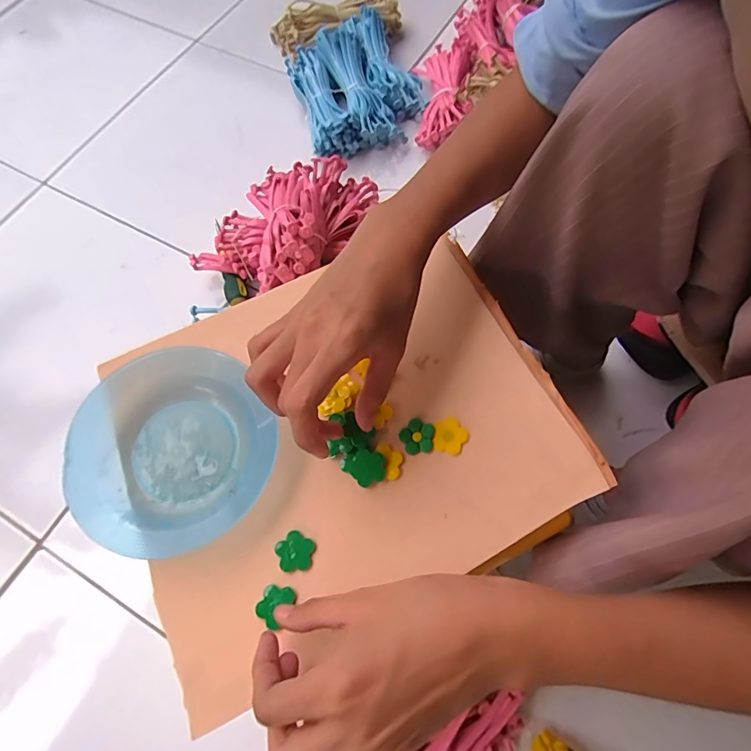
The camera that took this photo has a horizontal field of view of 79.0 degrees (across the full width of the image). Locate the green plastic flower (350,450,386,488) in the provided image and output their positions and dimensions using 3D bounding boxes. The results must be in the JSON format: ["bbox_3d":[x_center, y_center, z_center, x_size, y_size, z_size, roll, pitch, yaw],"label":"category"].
[{"bbox_3d":[-0.005,0.060,0.293,0.022,0.006,0.022,1,68,2],"label":"green plastic flower"}]

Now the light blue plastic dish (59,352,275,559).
[{"bbox_3d":[-0.128,0.047,0.291,0.119,0.023,0.122,0,68,1],"label":"light blue plastic dish"}]

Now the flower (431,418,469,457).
[{"bbox_3d":[0.050,0.040,0.304,0.023,0.004,0.024,0,68,1],"label":"flower"}]

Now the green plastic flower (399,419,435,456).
[{"bbox_3d":[0.028,0.042,0.304,0.023,0.004,0.023,0,68,1],"label":"green plastic flower"}]

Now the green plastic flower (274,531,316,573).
[{"bbox_3d":[-0.050,0.108,0.278,0.023,0.004,0.023,13,68,7],"label":"green plastic flower"}]

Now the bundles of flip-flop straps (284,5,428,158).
[{"bbox_3d":[-0.032,-0.488,0.745,0.202,0.066,0.259,-16,68,-5],"label":"bundles of flip-flop straps"}]

